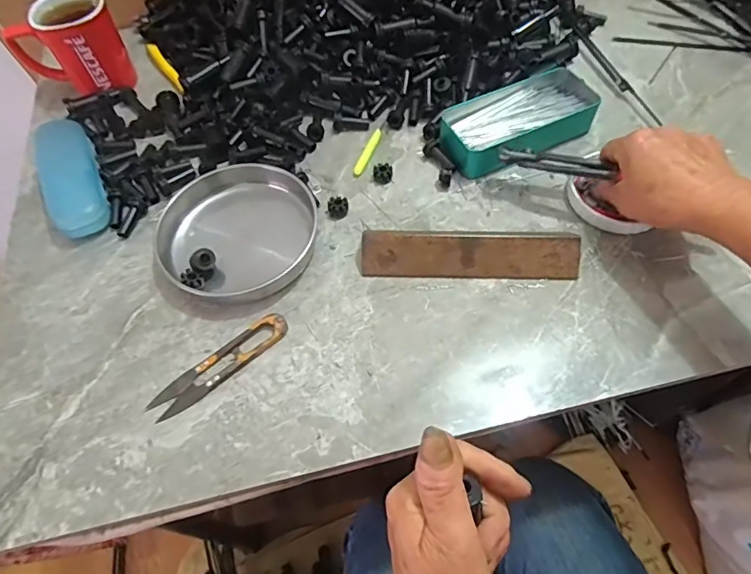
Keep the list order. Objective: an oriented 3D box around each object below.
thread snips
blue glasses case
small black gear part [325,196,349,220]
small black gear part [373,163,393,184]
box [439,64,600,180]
[{"bbox_3d":[-0.119,0.059,0.386,0.115,0.010,0.026,-35,63,-18],"label":"thread snips"},{"bbox_3d":[-0.295,-0.110,0.481,0.051,0.035,0.143,-25,60,-13],"label":"blue glasses case"},{"bbox_3d":[-0.036,-0.074,0.462,0.021,0.013,0.018,-7,58,-2],"label":"small black gear part"},{"bbox_3d":[0.007,-0.110,0.482,0.018,0.015,0.015,1,58,3],"label":"small black gear part"},{"bbox_3d":[0.140,-0.166,0.499,0.159,0.035,0.085,-27,61,-14],"label":"box"}]

